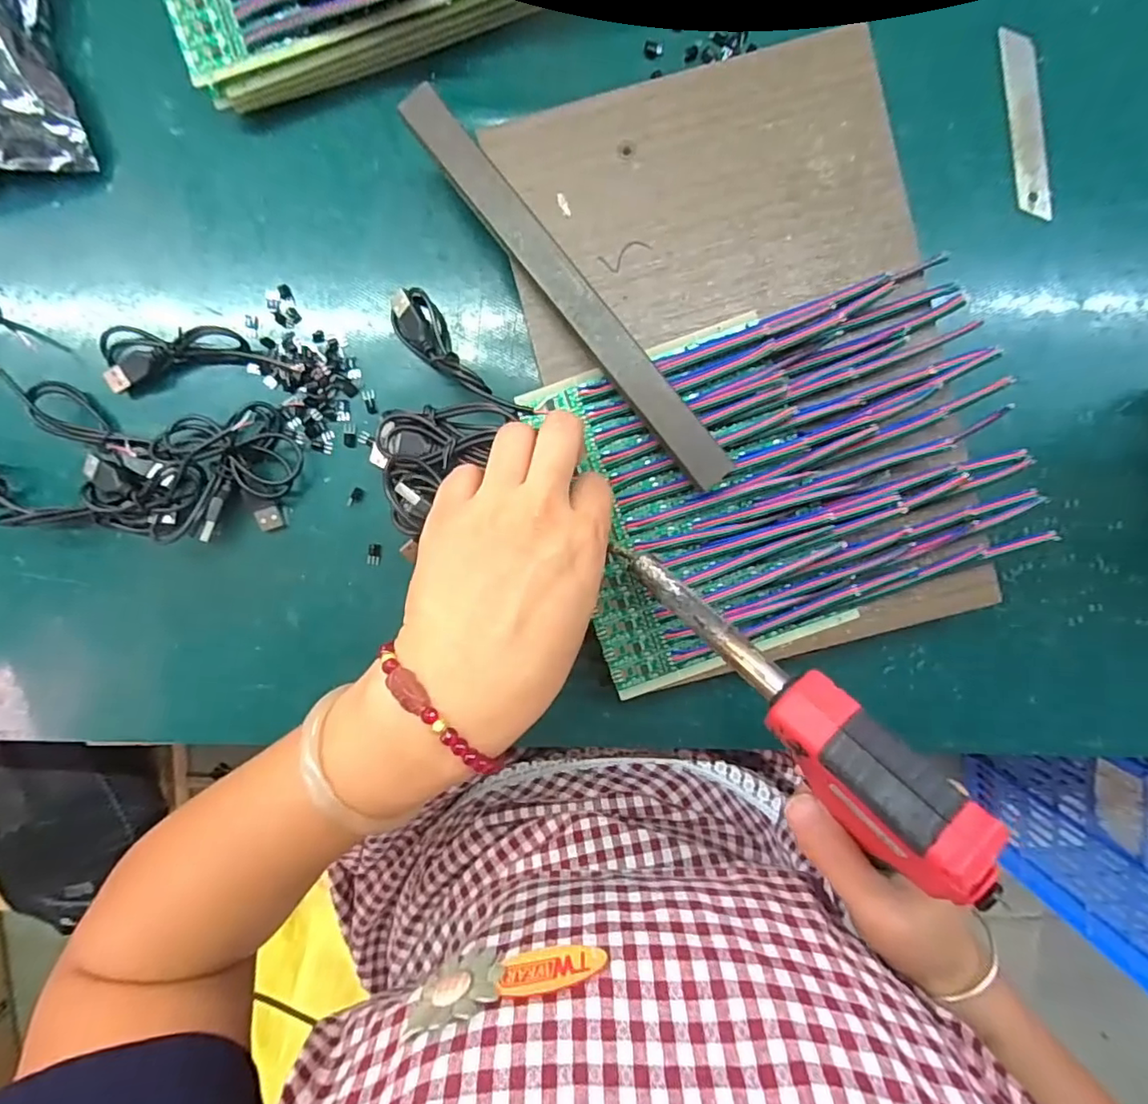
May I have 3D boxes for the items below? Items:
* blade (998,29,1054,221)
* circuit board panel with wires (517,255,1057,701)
[{"bbox_3d":[0.249,-0.235,0.320,0.019,0.004,0.099,-9,93,7],"label":"blade"},{"bbox_3d":[0.105,-0.036,0.289,0.216,0.024,0.162,-18,92,0],"label":"circuit board panel with wires"}]

